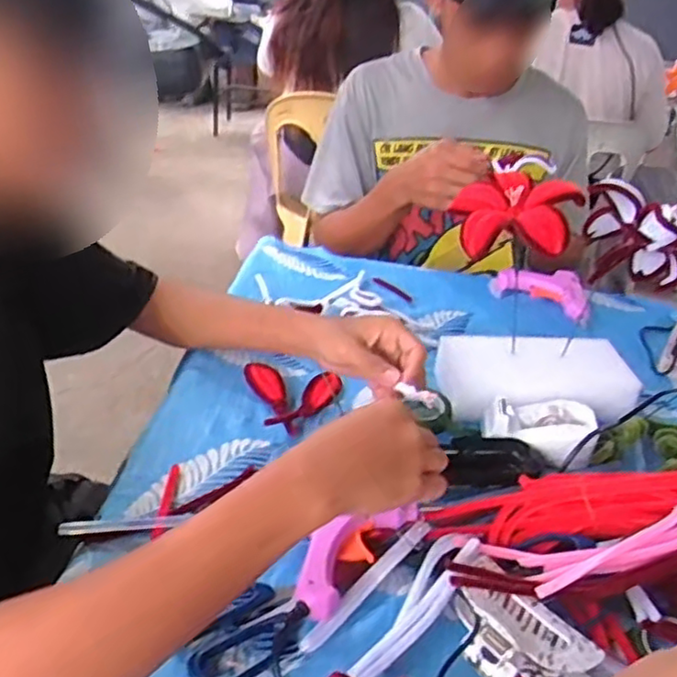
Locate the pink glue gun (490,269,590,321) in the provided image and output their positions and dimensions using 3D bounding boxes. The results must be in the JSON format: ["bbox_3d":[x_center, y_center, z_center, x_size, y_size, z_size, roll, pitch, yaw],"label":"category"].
[{"bbox_3d":[0.276,-0.068,0.919,0.134,0.034,0.070,24,35,27],"label":"pink glue gun"}]

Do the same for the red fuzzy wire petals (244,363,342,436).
[{"bbox_3d":[-0.042,0.051,0.691,0.085,0.016,0.107,-5,33,-19],"label":"red fuzzy wire petals"}]

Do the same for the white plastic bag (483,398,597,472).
[{"bbox_3d":[0.190,0.084,0.645,0.103,0.031,0.064,13,31,11],"label":"white plastic bag"}]

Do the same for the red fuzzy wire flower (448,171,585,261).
[{"bbox_3d":[0.155,-0.111,0.605,0.106,0.048,0.092,11,31,8],"label":"red fuzzy wire flower"}]

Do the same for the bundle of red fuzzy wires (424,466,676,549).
[{"bbox_3d":[0.252,0.125,0.527,0.348,0.019,0.069,-3,53,13],"label":"bundle of red fuzzy wires"}]

